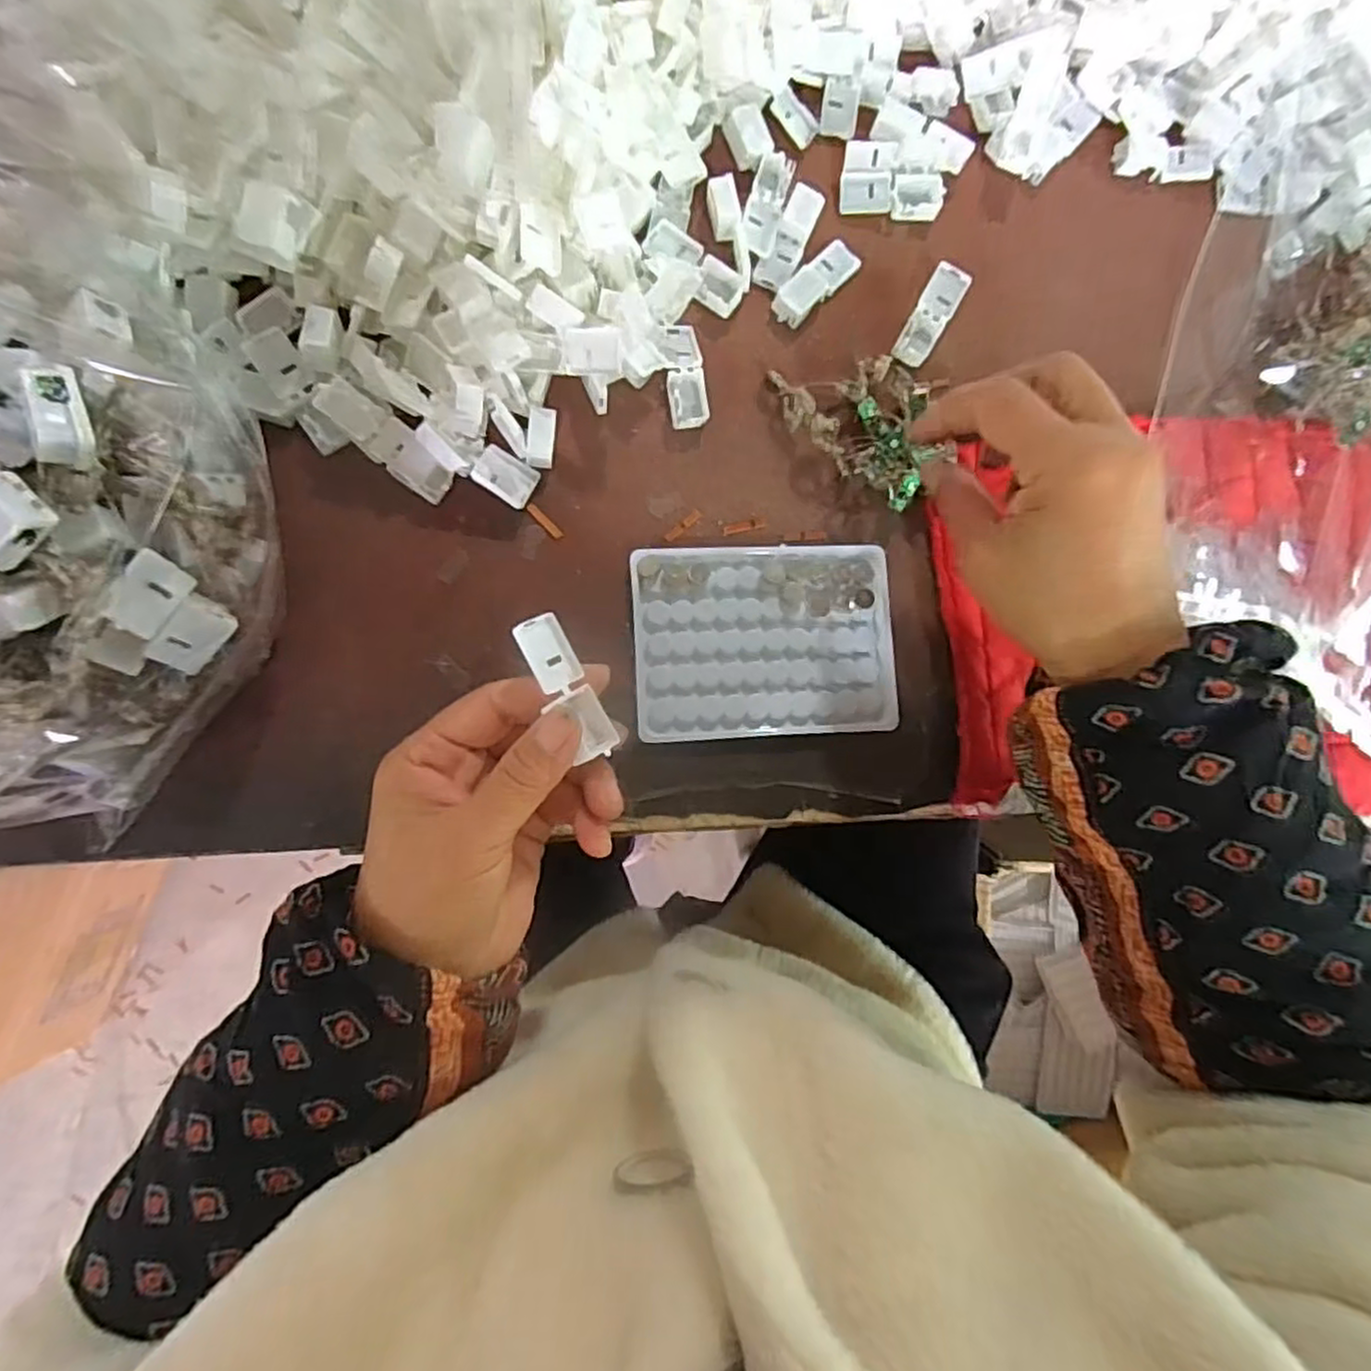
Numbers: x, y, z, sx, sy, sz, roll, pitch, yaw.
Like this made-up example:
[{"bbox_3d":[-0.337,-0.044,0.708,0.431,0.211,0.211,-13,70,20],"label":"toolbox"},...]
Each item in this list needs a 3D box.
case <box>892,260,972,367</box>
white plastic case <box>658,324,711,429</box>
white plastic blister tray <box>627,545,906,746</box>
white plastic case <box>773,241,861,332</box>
[{"bbox_3d":[0.132,-0.197,0.390,0.020,0.009,0.059,28,82,-4],"label":"case"},{"bbox_3d":[0.000,-0.158,0.370,0.019,0.011,0.054,-7,86,-8],"label":"white plastic case"},{"bbox_3d":[0.040,-0.022,0.361,0.128,0.010,0.095,-2,85,-8],"label":"white plastic blister tray"},{"bbox_3d":[0.070,-0.213,0.384,0.019,0.010,0.054,45,81,-2],"label":"white plastic case"}]

